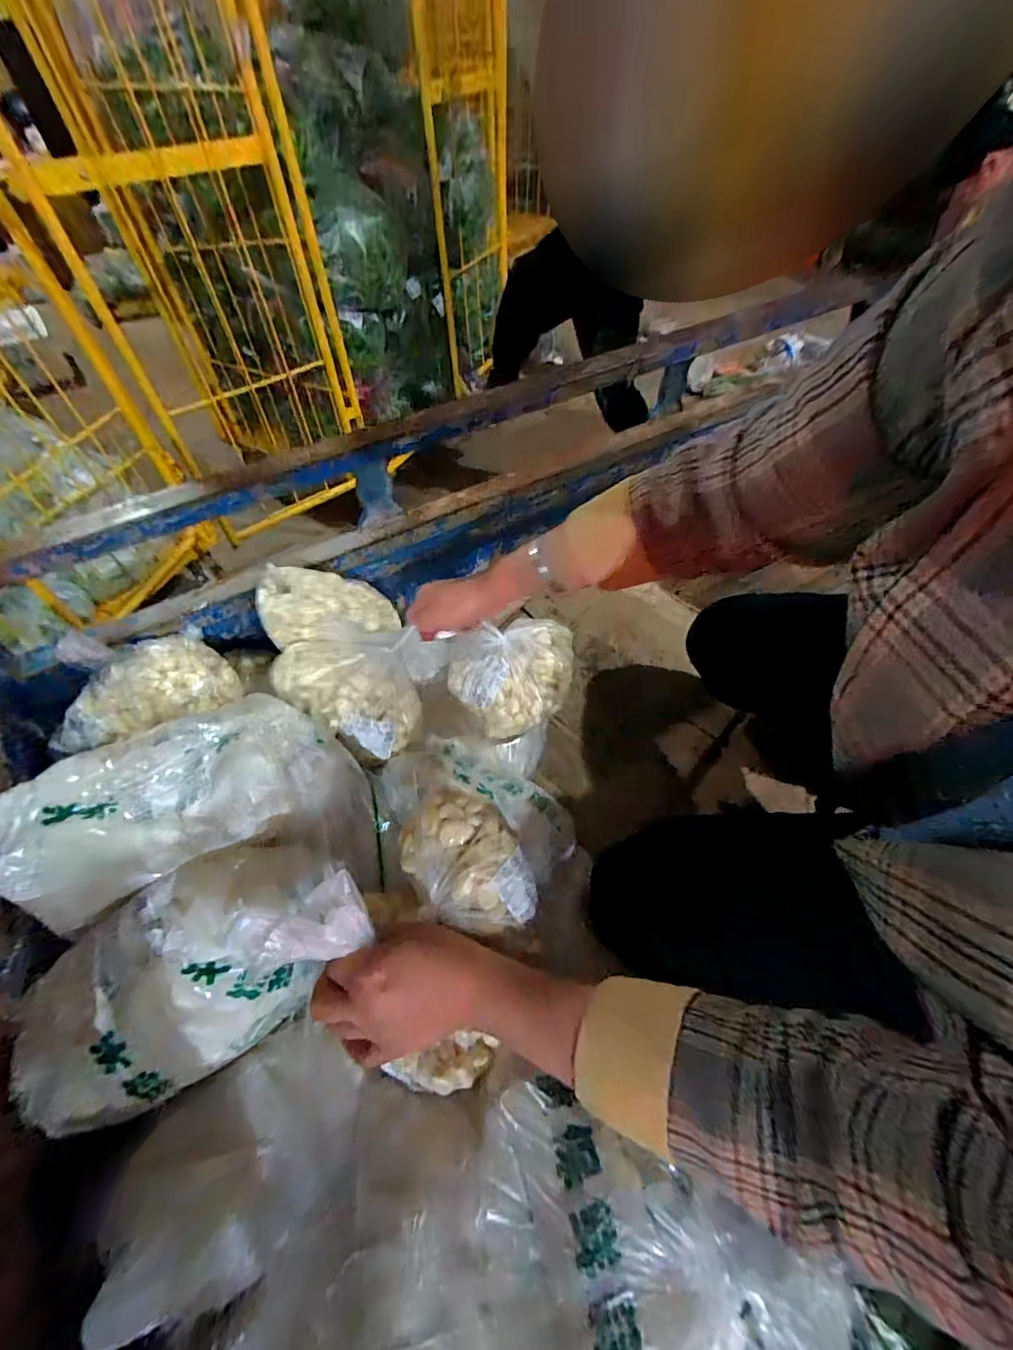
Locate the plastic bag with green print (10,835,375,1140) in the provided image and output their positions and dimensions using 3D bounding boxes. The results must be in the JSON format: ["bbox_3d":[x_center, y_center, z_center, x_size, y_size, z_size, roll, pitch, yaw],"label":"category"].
[{"bbox_3d":[-0.241,0.215,0.370,0.254,0.107,0.124,-28,56,-18],"label":"plastic bag with green print"}]

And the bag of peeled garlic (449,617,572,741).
[{"bbox_3d":[0.018,-0.009,0.638,0.170,0.097,0.119,-20,54,-13],"label":"bag of peeled garlic"}]

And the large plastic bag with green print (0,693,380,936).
[{"bbox_3d":[-0.280,0.108,0.463,0.285,0.113,0.203,-8,52,-4],"label":"large plastic bag with green print"}]

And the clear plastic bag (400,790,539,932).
[{"bbox_3d":[-0.038,0.161,0.424,0.093,0.043,0.130,-24,55,-16],"label":"clear plastic bag"}]

